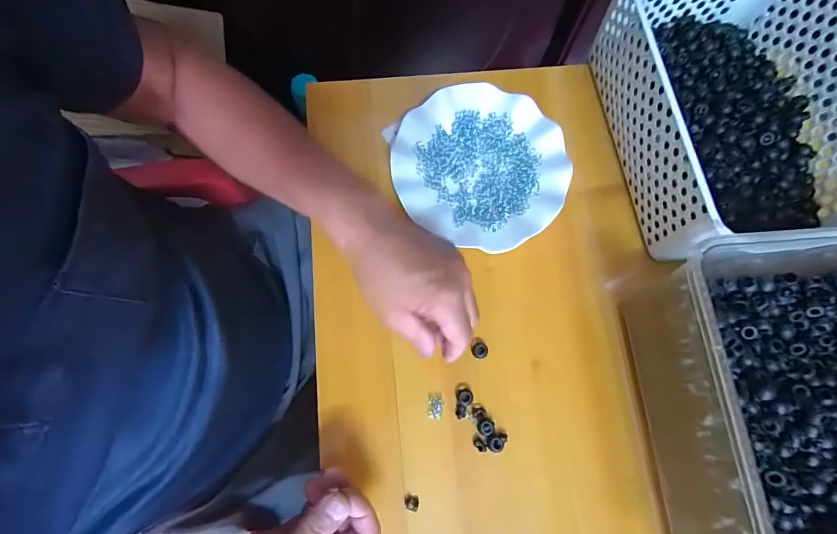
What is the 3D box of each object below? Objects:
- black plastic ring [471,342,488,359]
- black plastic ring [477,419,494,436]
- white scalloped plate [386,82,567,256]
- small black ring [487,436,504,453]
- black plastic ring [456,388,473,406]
[{"bbox_3d":[0.060,0.081,0.379,0.014,0.009,0.015,0,76,-1],"label":"black plastic ring"},{"bbox_3d":[0.062,0.148,0.361,0.014,0.006,0.015,0,76,-1],"label":"black plastic ring"},{"bbox_3d":[0.065,-0.108,0.420,0.178,0.019,0.179,0,76,-1],"label":"white scalloped plate"},{"bbox_3d":[0.070,0.162,0.357,0.015,0.004,0.014,0,76,-1],"label":"small black ring"},{"bbox_3d":[0.044,0.124,0.372,0.016,0.004,0.015,0,76,-1],"label":"black plastic ring"}]

